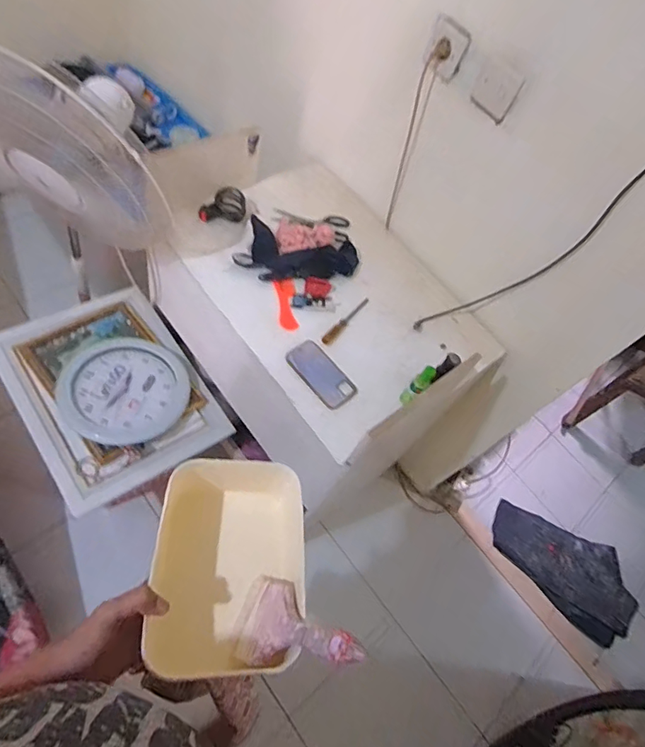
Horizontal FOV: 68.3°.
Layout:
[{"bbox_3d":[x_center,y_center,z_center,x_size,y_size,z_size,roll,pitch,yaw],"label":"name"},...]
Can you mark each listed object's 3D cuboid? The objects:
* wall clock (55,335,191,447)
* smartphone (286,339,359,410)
[{"bbox_3d":[-0.480,0.034,1.163,0.295,0.025,0.279,5,57,-8],"label":"wall clock"},{"bbox_3d":[-0.003,0.000,0.959,0.079,0.013,0.153,-38,72,-25],"label":"smartphone"}]

